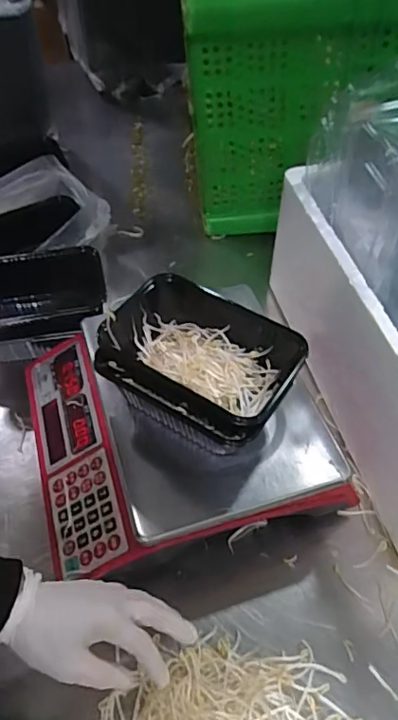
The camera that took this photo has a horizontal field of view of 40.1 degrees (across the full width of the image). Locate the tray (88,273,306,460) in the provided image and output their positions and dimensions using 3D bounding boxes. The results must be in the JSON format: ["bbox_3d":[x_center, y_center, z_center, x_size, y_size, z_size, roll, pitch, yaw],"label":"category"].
[{"bbox_3d":[-0.002,0.007,0.551,0.186,0.092,0.126,29,56,21],"label":"tray"}]

